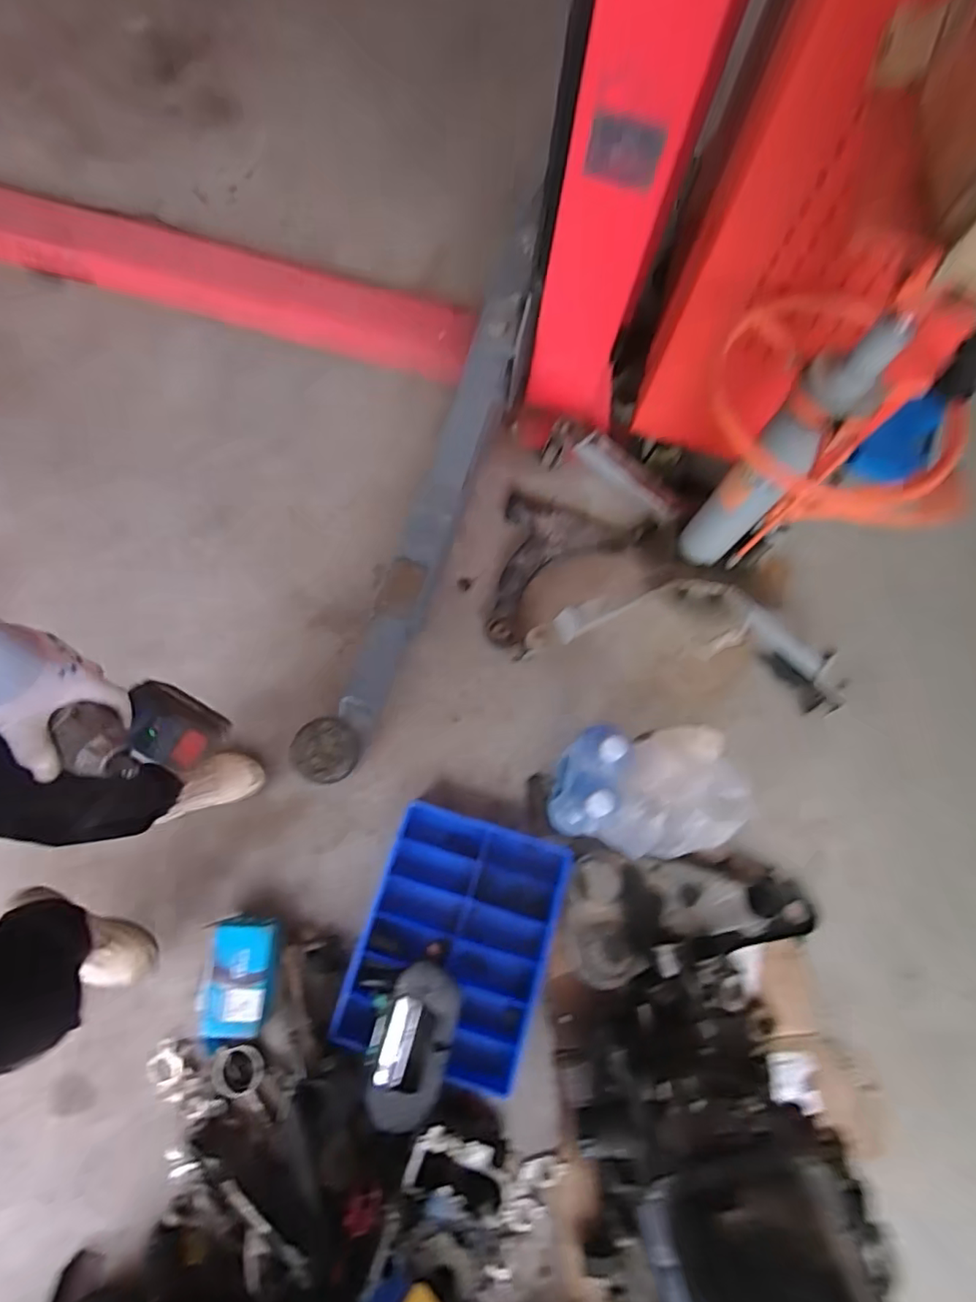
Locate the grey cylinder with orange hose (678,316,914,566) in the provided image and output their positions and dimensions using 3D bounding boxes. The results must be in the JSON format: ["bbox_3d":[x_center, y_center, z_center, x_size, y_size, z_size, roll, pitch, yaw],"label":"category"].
[{"bbox_3d":[0.484,-0.304,0.955,0.102,0.589,0.114,42,76,9],"label":"grey cylinder with orange hose"}]

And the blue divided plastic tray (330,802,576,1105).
[{"bbox_3d":[-0.058,0.565,1.048,0.349,0.062,0.437,19,74,3],"label":"blue divided plastic tray"}]

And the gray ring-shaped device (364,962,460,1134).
[{"bbox_3d":[-0.141,0.702,0.953,0.135,0.063,0.272,14,75,3],"label":"gray ring-shaped device"}]

